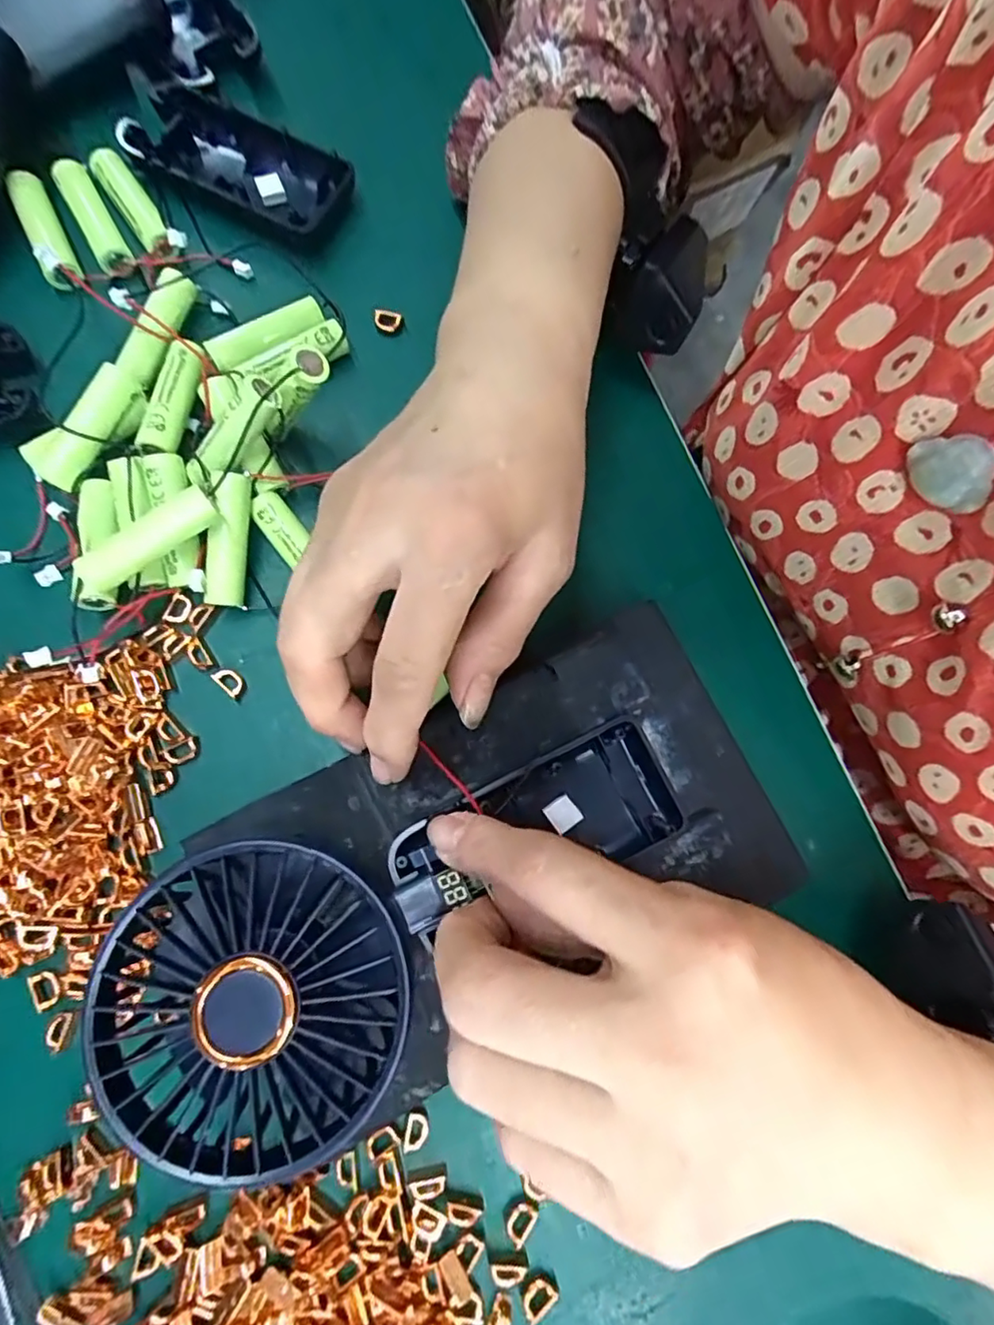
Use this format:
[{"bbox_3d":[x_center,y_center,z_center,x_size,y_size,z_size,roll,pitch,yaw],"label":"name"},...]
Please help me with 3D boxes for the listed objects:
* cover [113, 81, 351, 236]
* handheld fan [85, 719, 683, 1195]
[{"bbox_3d":[-0.119,-0.229,0.279,0.102,0.018,0.047,32,80,1],"label":"cover"},{"bbox_3d":[-0.025,0.079,0.197,0.184,0.043,0.087,-25,80,-17],"label":"handheld fan"}]

